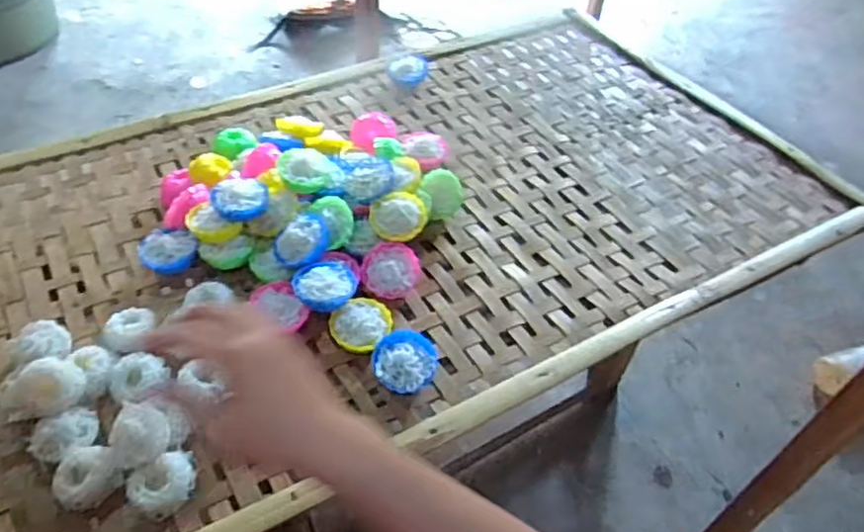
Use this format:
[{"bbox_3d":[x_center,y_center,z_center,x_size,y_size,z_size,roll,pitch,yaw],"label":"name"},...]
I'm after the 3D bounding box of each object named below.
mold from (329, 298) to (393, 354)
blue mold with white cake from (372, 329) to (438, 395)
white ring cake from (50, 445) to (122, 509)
[{"bbox_3d":[-0.072,0.065,0.653,0.054,0.034,0.062,28,53,20],"label":"mold"},{"bbox_3d":[-0.026,0.097,0.628,0.060,0.033,0.065,1,49,-2],"label":"blue mold with white cake"},{"bbox_3d":[-0.293,0.181,0.541,0.048,0.023,0.049,1,49,-2],"label":"white ring cake"}]

